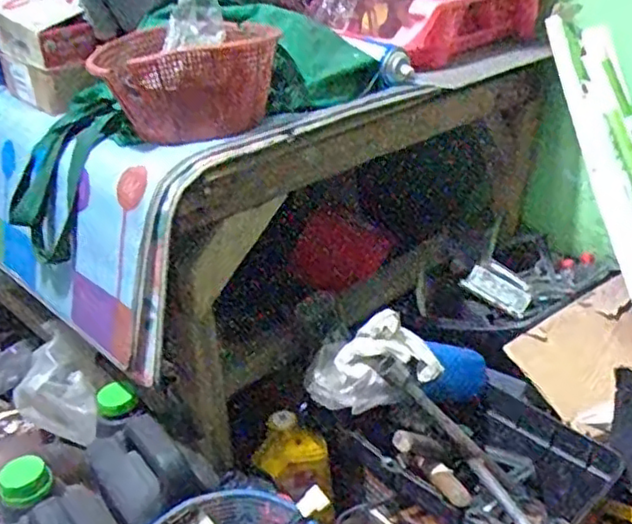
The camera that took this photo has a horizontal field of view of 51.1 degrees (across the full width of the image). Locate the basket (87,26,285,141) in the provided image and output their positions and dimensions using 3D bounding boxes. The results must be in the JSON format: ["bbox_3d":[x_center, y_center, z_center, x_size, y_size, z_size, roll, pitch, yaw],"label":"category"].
[{"bbox_3d":[-0.159,-0.223,0.832,0.214,0.118,0.194,-6,29,-6],"label":"basket"}]

